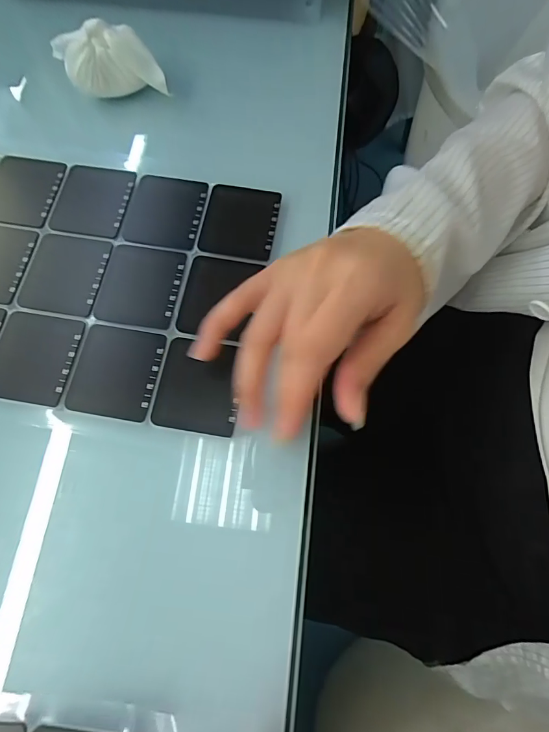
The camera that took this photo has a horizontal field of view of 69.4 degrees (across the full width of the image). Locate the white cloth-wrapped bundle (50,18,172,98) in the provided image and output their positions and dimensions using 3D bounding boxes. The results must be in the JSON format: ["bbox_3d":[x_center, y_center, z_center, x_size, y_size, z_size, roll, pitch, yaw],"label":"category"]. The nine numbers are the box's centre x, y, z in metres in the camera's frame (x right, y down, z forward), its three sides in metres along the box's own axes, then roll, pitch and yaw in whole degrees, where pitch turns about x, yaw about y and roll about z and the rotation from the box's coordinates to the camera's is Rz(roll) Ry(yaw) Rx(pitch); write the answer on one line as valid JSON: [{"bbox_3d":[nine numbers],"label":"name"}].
[{"bbox_3d":[-0.120,-0.224,0.295,0.077,0.046,0.027,0,70,1],"label":"white cloth-wrapped bundle"}]

